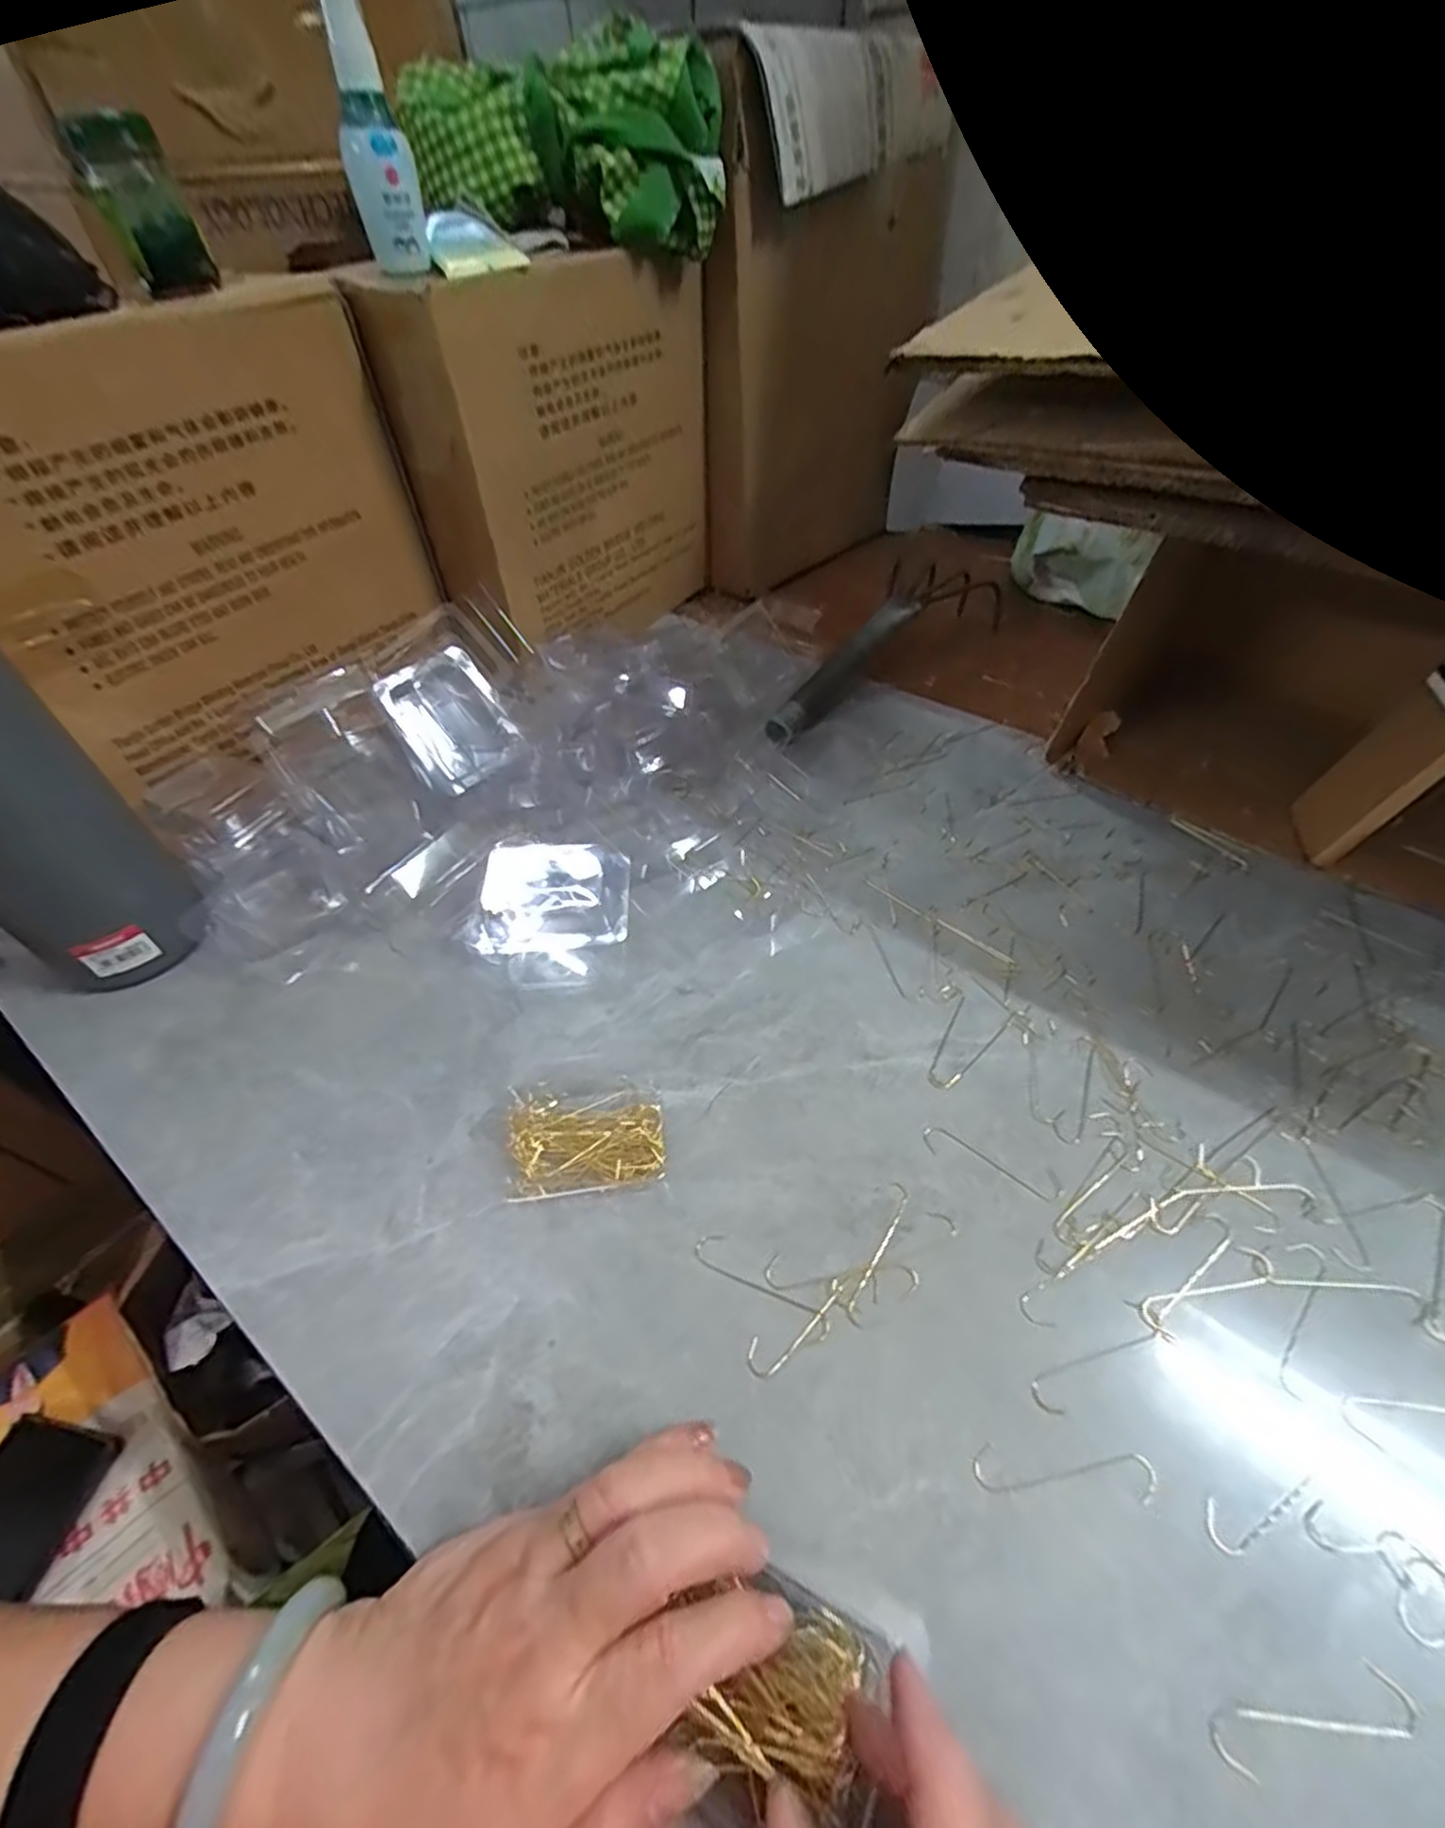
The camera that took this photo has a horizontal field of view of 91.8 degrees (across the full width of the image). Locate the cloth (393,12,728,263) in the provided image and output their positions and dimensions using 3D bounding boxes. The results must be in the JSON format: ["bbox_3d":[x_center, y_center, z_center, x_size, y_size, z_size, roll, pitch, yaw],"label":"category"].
[{"bbox_3d":[-0.108,-0.537,0.491,0.210,0.094,0.100,-6,49,-4],"label":"cloth"}]

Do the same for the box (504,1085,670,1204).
[{"bbox_3d":[-0.065,0.107,0.334,0.073,0.014,0.049,-7,49,-5],"label":"box"}]

